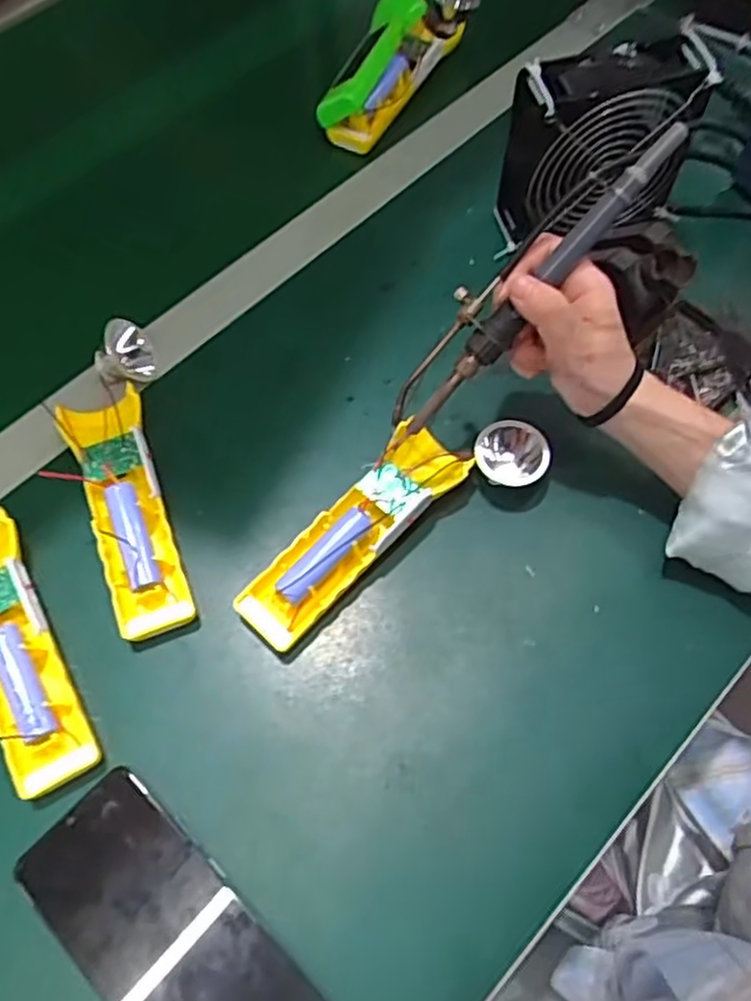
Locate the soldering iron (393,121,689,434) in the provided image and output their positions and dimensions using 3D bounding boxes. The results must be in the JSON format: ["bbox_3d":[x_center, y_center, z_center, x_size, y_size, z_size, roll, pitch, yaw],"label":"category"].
[{"bbox_3d":[0.081,-0.118,0.397,0.203,0.016,0.036,-44,69,15],"label":"soldering iron"}]

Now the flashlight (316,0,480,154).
[{"bbox_3d":[0.016,-0.393,0.640,0.066,0.038,0.212,26,66,11],"label":"flashlight"}]

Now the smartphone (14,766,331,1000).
[{"bbox_3d":[-0.101,0.212,0.357,0.163,0.015,0.074,41,70,17],"label":"smartphone"}]

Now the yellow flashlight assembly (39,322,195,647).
[{"bbox_3d":[-0.159,-0.017,0.460,0.058,0.031,0.207,-13,65,-7],"label":"yellow flashlight assembly"}]

